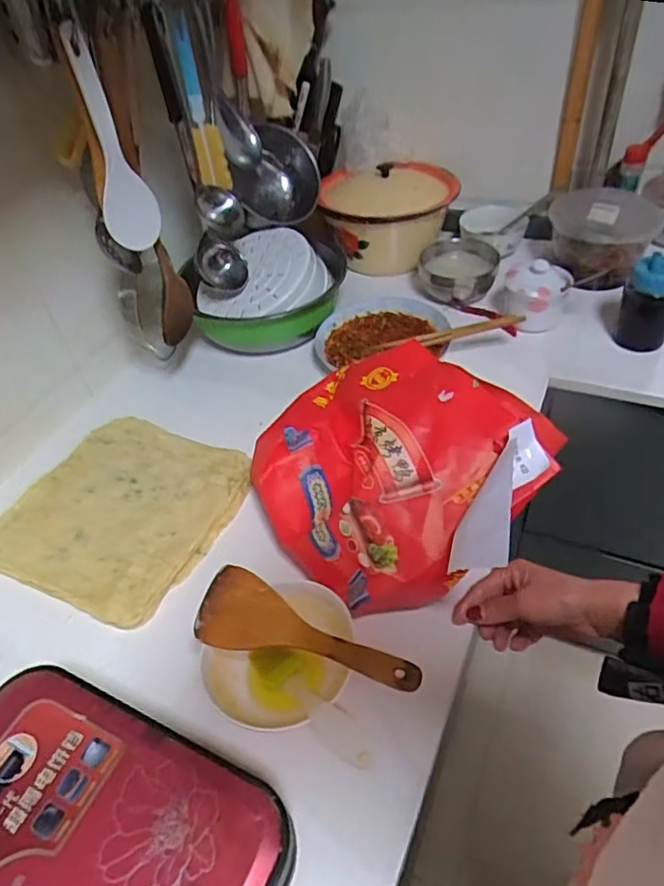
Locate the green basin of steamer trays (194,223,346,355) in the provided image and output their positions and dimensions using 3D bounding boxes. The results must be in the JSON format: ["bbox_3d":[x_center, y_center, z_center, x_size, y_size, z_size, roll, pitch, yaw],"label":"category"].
[{"bbox_3d":[-0.096,-0.244,0.929,0.224,0.117,0.203,-5,46,2],"label":"green basin of steamer trays"}]

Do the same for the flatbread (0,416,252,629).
[{"bbox_3d":[-0.255,0.075,0.707,0.256,0.015,0.251,17,51,21],"label":"flatbread"}]

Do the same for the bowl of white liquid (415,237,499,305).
[{"bbox_3d":[0.210,-0.288,0.982,0.129,0.065,0.132,-3,46,3],"label":"bowl of white liquid"}]

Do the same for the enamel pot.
[{"bbox_3d":[0.099,-0.406,1.053,0.230,0.165,0.215,-3,46,3],"label":"enamel pot"}]

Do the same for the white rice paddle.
[{"bbox_3d":[-0.229,-0.319,0.628,0.064,0.218,0.014,-32,52,-31],"label":"white rice paddle"}]

